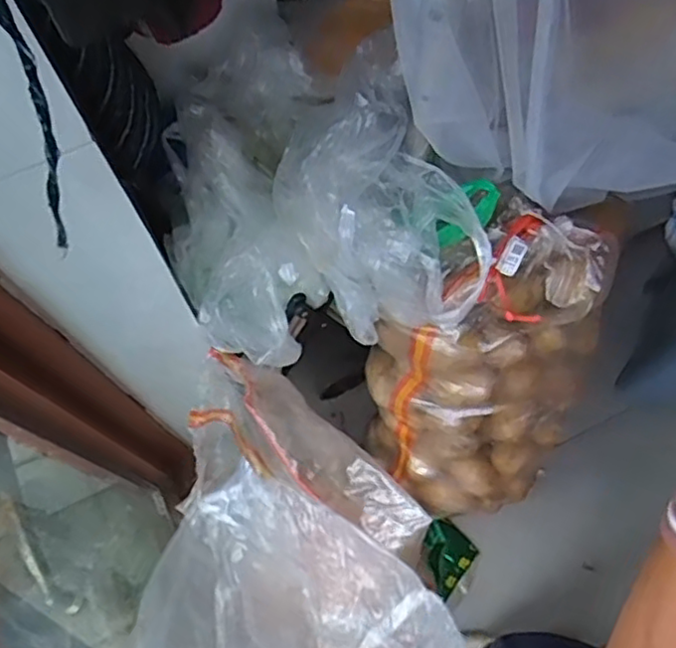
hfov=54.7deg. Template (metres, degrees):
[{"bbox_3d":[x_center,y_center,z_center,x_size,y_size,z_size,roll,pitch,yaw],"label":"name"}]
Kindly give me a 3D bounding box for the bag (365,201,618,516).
[{"bbox_3d":[0.193,0.089,0.915,0.296,0.511,0.179,24,39,10],"label":"bag"}]

